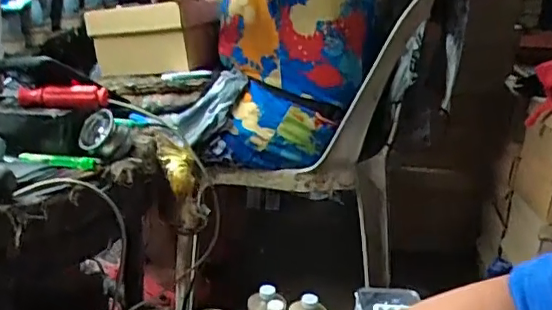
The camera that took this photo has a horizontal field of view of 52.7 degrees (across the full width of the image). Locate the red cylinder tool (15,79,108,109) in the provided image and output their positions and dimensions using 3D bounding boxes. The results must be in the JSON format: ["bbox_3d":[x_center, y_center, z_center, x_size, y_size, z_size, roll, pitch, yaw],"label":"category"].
[{"bbox_3d":[-0.224,-0.062,0.581,0.093,0.025,0.017,1,21,-2],"label":"red cylinder tool"}]

